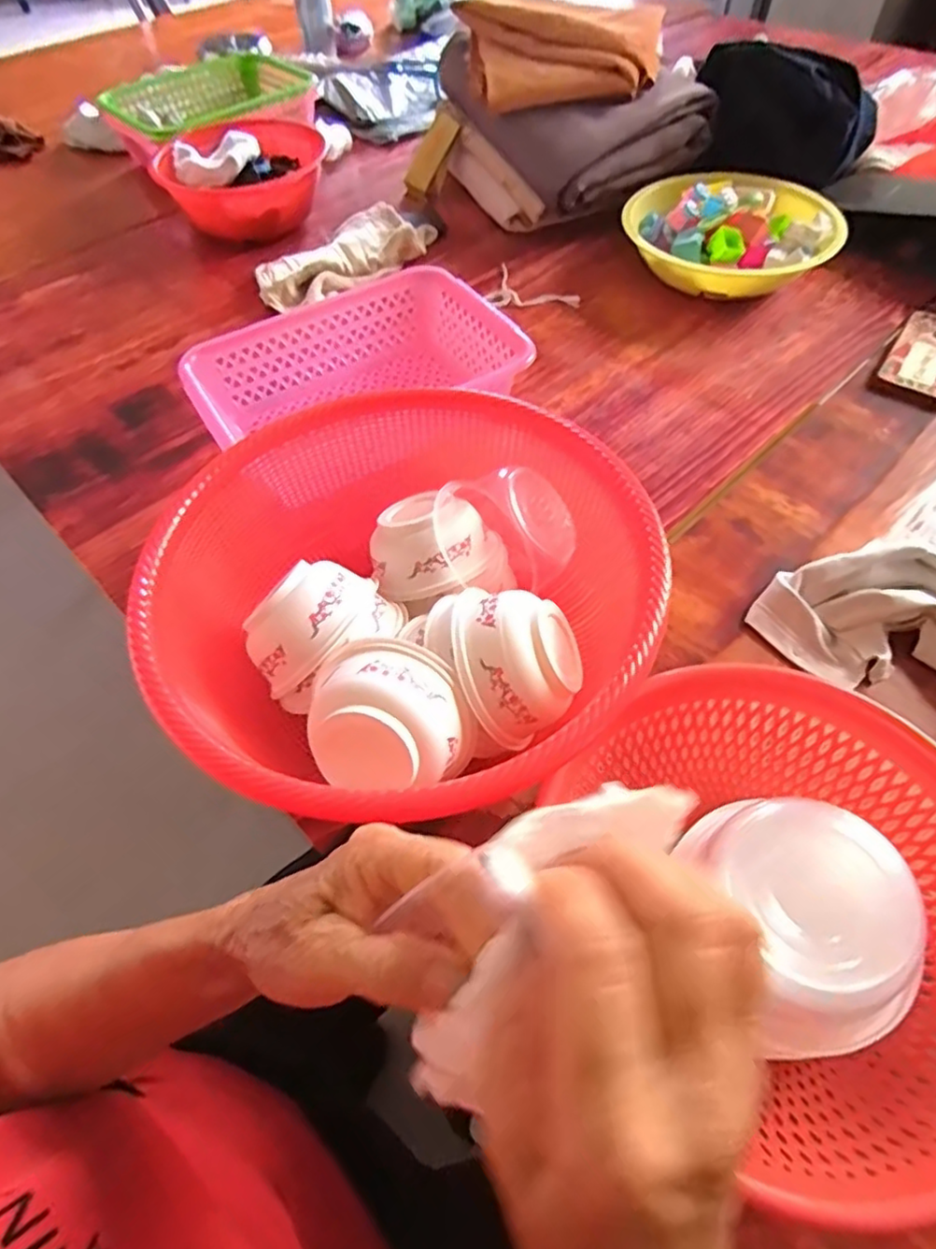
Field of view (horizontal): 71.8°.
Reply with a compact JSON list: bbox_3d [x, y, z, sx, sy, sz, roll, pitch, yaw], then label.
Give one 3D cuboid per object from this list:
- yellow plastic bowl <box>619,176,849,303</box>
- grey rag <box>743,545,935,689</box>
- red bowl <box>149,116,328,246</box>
[{"bbox_3d":[0.317,-0.480,0.800,0.232,0.082,0.218,0,56,1],"label":"yellow plastic bowl"},{"bbox_3d":[0.323,-0.005,0.507,0.184,0.045,0.114,4,56,6],"label":"grey rag"},{"bbox_3d":[-0.320,-0.641,0.935,0.229,0.097,0.241,-15,56,-7],"label":"red bowl"}]

